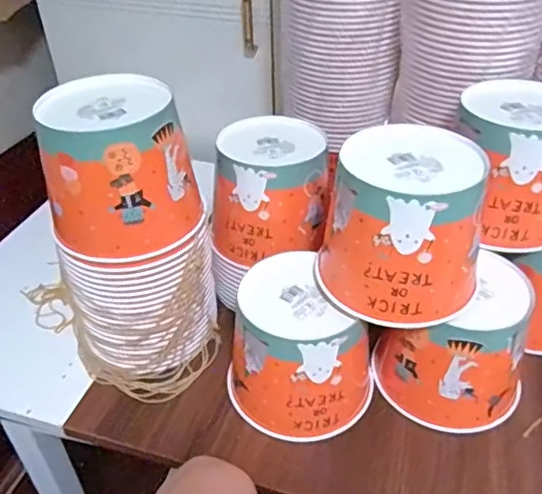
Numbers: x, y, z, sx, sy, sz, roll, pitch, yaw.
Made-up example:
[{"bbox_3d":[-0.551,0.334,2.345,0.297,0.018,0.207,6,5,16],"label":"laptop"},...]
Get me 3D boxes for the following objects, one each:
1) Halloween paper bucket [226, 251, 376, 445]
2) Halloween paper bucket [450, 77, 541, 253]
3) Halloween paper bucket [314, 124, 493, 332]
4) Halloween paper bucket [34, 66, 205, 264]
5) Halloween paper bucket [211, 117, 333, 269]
[{"bbox_3d":[0.029,0.107,0.579,0.134,0.129,0.125,-1,38,1],"label":"Halloween paper bucket"},{"bbox_3d":[0.263,-0.088,0.605,0.118,0.136,0.118,-1,38,1],"label":"Halloween paper bucket"},{"bbox_3d":[0.131,-0.022,0.528,0.133,0.128,0.146,-1,38,1],"label":"Halloween paper bucket"},{"bbox_3d":[-0.150,-0.079,0.555,0.146,0.131,0.124,-12,39,-13],"label":"Halloween paper bucket"},{"bbox_3d":[0.005,-0.071,0.668,0.134,0.113,0.144,7,39,12],"label":"Halloween paper bucket"}]

